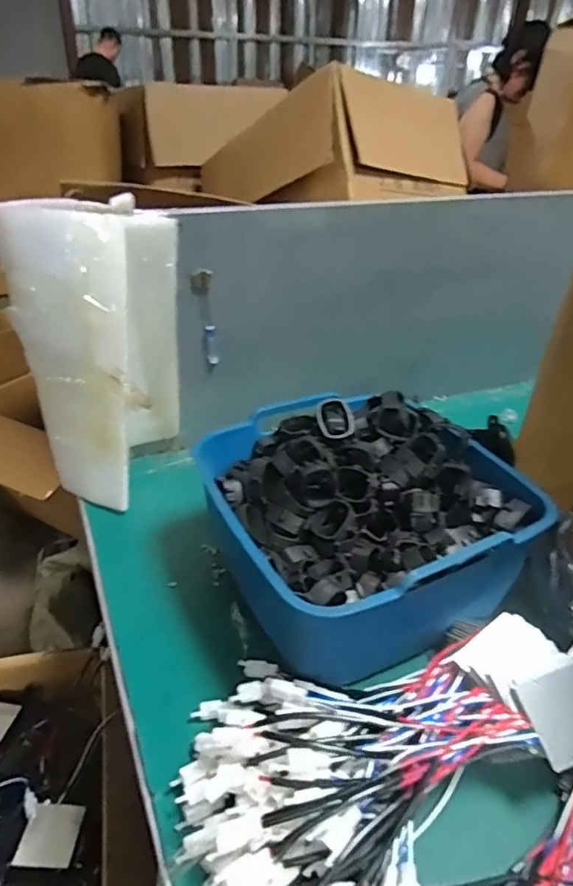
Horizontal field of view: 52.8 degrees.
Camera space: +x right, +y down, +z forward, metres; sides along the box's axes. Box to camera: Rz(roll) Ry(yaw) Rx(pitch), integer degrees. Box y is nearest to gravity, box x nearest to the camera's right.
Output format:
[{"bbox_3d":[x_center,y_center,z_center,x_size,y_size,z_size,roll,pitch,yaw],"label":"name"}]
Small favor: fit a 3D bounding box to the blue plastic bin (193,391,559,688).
[{"bbox_3d":[0.080,0.086,0.615,0.289,0.149,0.289,-12,34,-20],"label":"blue plastic bin"}]

